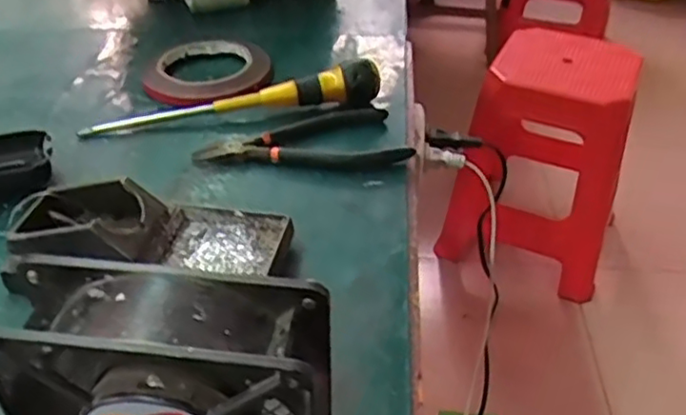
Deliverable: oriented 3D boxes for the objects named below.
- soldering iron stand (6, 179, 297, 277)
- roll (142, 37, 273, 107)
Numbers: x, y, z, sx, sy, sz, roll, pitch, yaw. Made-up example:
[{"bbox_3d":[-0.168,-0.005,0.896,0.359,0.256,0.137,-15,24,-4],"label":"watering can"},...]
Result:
[{"bbox_3d":[-0.118,0.015,0.405,0.161,0.043,0.077,9,40,11],"label":"soldering iron stand"},{"bbox_3d":[-0.113,-0.123,0.583,0.109,0.016,0.113,0,39,0],"label":"roll"}]

